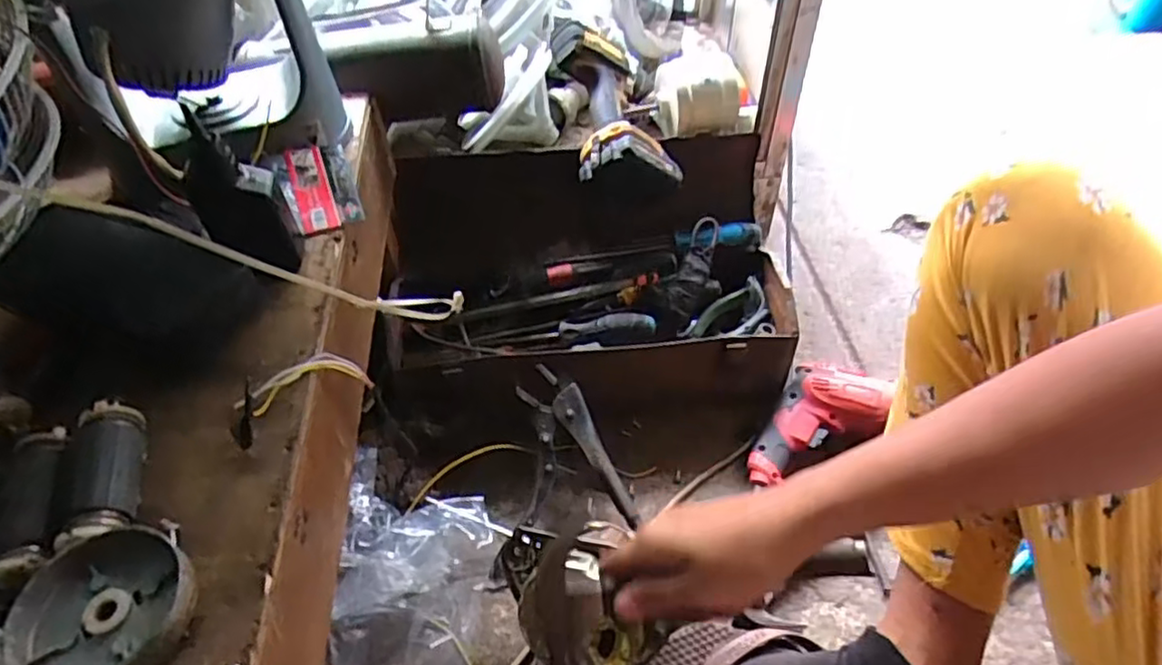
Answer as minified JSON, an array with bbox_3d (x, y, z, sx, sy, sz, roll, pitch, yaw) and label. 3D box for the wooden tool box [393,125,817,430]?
[{"bbox_3d":[0.007,-0.089,0.802,0.447,0.166,0.242,-4,49,-2],"label":"wooden tool box"}]

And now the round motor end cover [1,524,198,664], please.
[{"bbox_3d":[-0.227,0.132,0.324,0.083,0.024,0.075,9,50,10],"label":"round motor end cover"}]

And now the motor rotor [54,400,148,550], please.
[{"bbox_3d":[-0.276,0.086,0.396,0.035,0.041,0.085,-12,49,-9],"label":"motor rotor"}]

